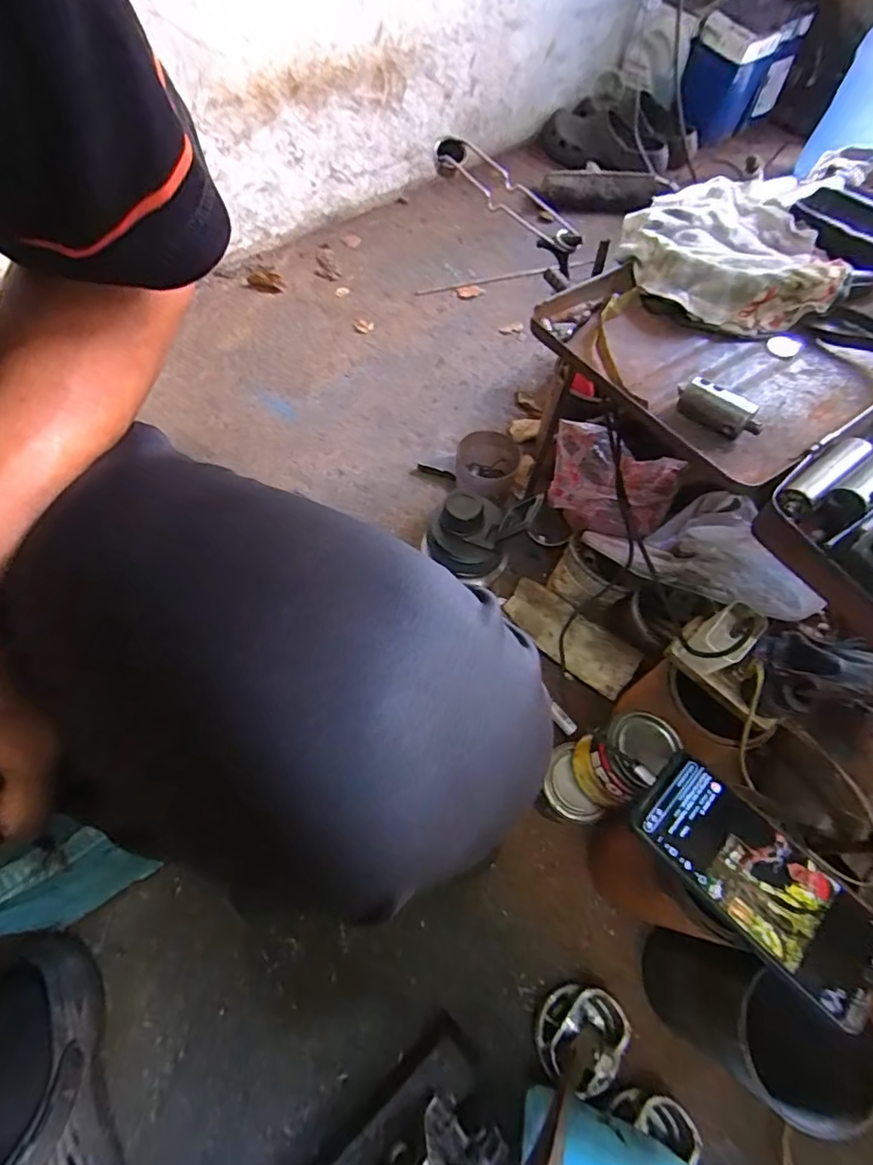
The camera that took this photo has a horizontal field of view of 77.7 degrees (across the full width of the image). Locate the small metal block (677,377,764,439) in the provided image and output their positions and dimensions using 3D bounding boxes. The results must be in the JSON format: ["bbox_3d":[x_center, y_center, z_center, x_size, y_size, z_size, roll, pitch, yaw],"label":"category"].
[{"bbox_3d":[0.178,-0.107,0.343,0.052,0.024,0.015,37,67,16],"label":"small metal block"}]

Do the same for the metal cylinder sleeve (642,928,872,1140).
[{"bbox_3d":[0.237,0.343,0.427,0.089,0.184,0.073,28,66,12],"label":"metal cylinder sleeve"}]

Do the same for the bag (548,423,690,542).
[{"bbox_3d":[0.198,-0.113,0.627,0.147,0.085,0.085,21,64,9],"label":"bag"}]

